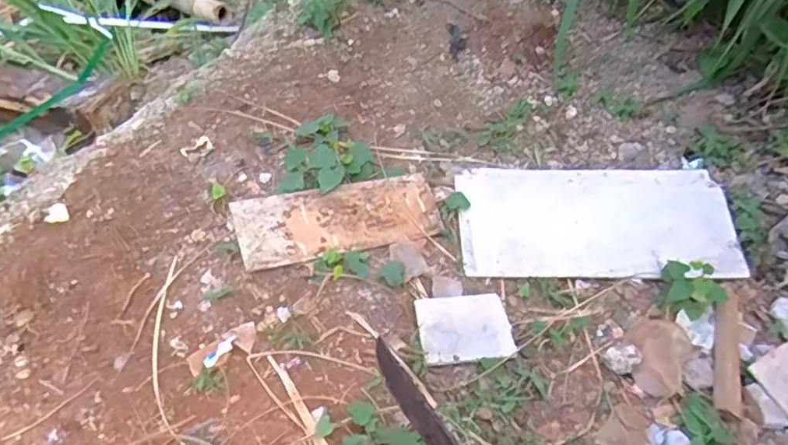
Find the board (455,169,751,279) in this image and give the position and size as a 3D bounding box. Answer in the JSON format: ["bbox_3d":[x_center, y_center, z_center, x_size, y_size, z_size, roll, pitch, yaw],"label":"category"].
[{"bbox_3d":[0.399,-0.003,1.165,0.539,0.023,0.229,-1,68,-2],"label":"board"}]

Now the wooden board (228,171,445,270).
[{"bbox_3d":[-0.096,-0.007,1.095,0.372,0.014,0.147,-15,72,-18],"label":"wooden board"}]

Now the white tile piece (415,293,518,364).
[{"bbox_3d":[0.122,0.177,1.006,0.159,0.017,0.110,-2,64,-11],"label":"white tile piece"}]

